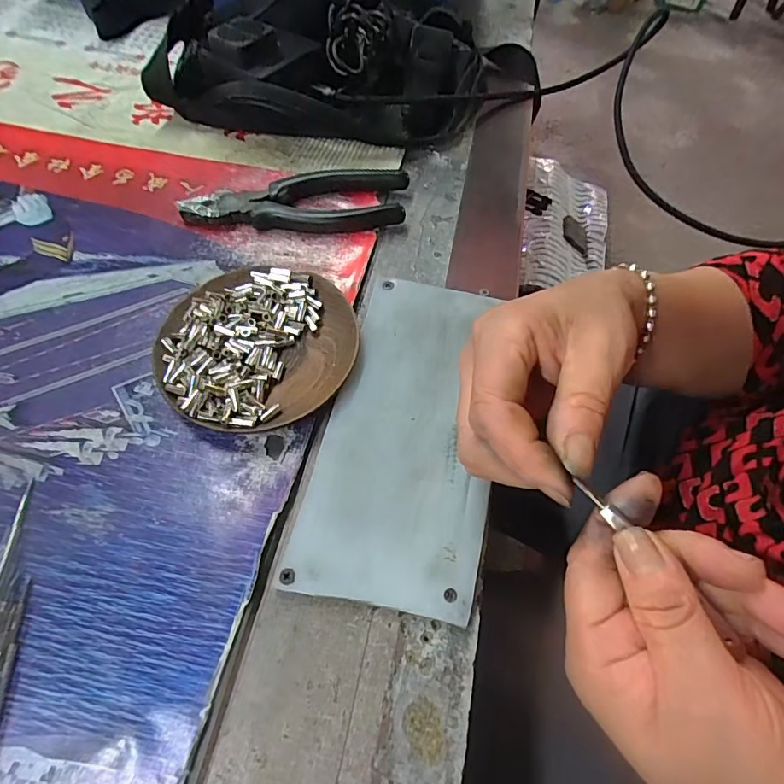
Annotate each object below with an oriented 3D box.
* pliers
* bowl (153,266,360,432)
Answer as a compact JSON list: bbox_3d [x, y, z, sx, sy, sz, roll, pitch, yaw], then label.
[{"bbox_3d":[-0.070,-0.142,0.353,0.161,0.016,0.051,-2,61,-4],"label":"pliers"},{"bbox_3d":[-0.080,-0.030,0.287,0.115,0.020,0.111,1,61,-2],"label":"bowl"}]

